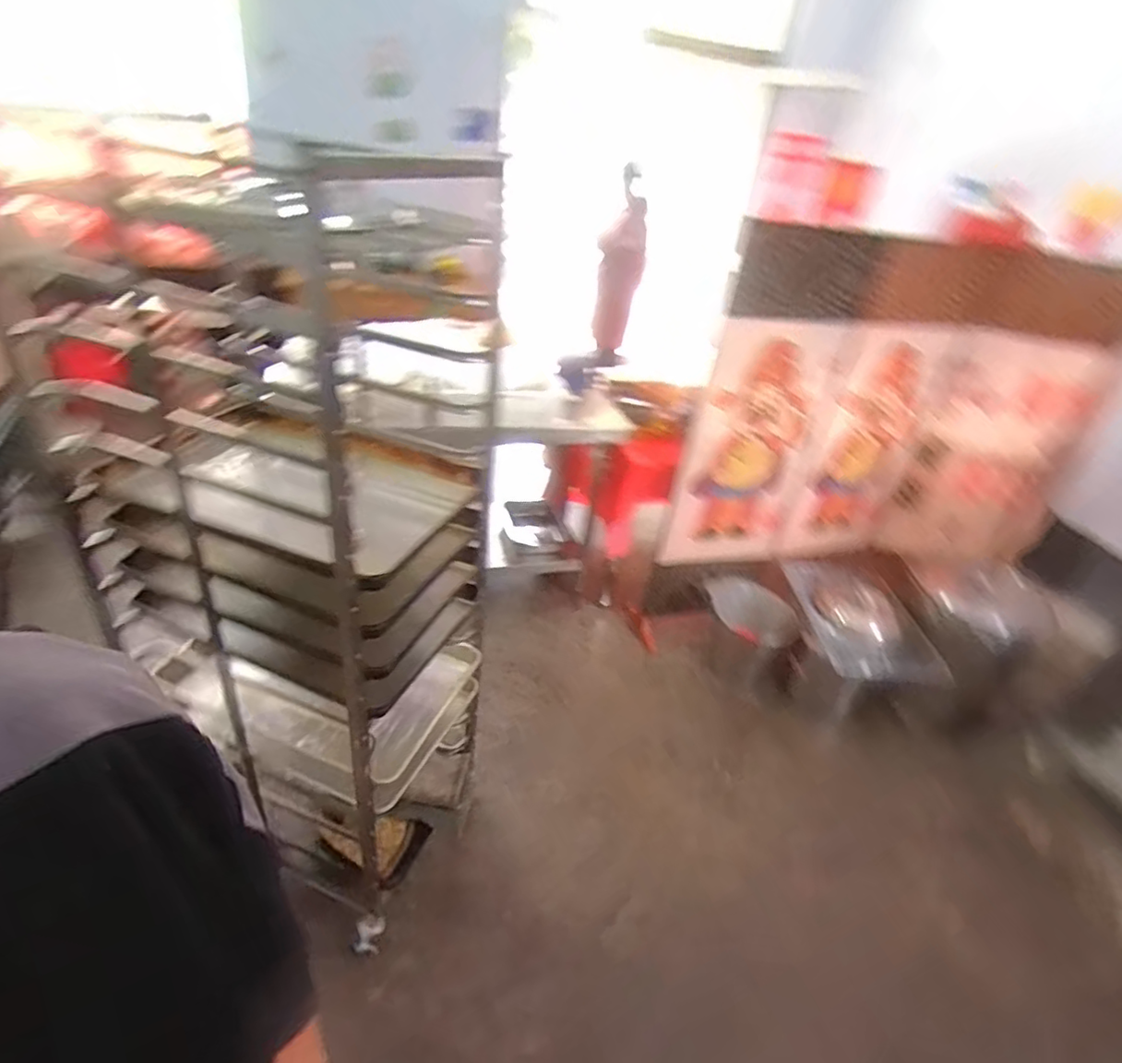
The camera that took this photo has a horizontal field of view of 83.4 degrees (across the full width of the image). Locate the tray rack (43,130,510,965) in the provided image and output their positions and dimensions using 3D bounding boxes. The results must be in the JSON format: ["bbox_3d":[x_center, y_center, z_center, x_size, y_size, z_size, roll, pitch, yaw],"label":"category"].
[{"bbox_3d":[-0.479,0.055,1.307,0.618,1.457,0.540,21,35,19],"label":"tray rack"}]

